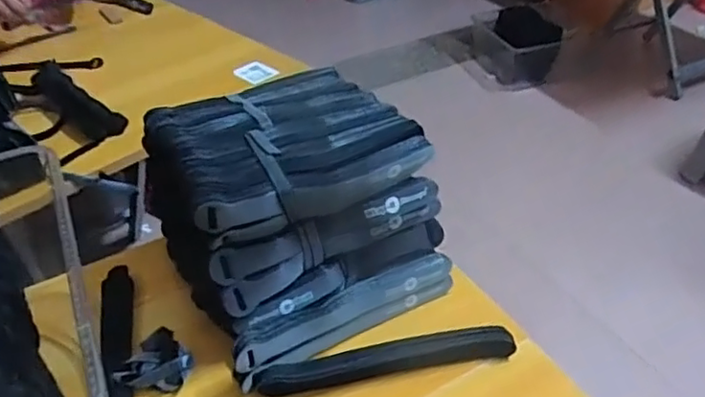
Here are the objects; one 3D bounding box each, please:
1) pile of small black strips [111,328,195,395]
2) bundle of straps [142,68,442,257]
[{"bbox_3d":[-0.156,0.131,0.496,0.053,0.034,0.035,-5,38,-3],"label":"pile of small black strips"},{"bbox_3d":[-0.066,-0.055,0.550,0.210,0.040,0.204,-18,41,-18],"label":"bundle of straps"}]

